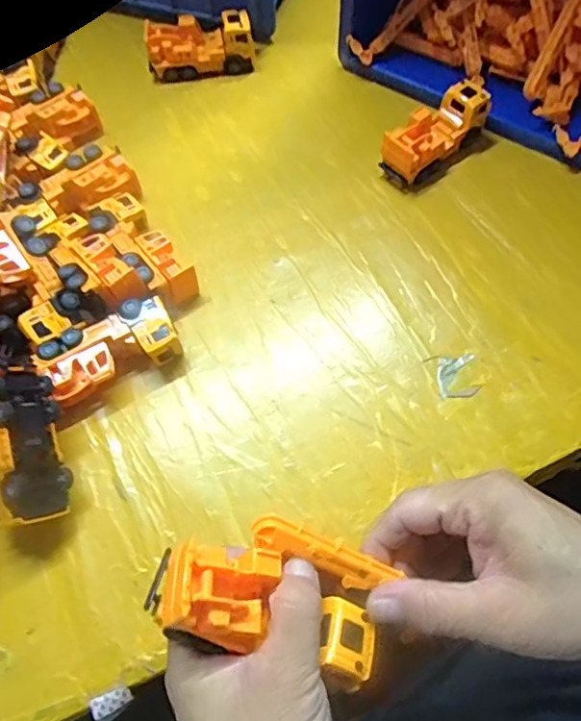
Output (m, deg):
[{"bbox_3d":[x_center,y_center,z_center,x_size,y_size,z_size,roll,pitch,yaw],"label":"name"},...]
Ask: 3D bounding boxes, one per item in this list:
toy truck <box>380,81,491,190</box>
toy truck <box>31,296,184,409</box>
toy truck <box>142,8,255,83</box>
[{"bbox_3d":[0.127,-0.198,0.488,0.041,0.044,0.100,41,72,18],"label":"toy truck"},{"bbox_3d":[-0.129,-0.005,0.404,0.093,0.039,0.045,-29,67,-12],"label":"toy truck"},{"bbox_3d":[-0.089,-0.310,0.549,0.102,0.046,0.032,-9,65,-3],"label":"toy truck"}]

